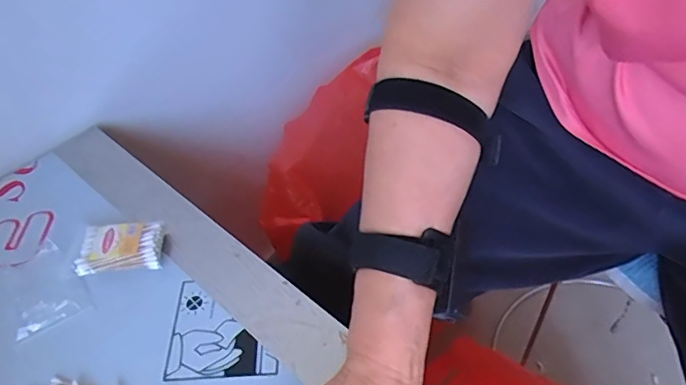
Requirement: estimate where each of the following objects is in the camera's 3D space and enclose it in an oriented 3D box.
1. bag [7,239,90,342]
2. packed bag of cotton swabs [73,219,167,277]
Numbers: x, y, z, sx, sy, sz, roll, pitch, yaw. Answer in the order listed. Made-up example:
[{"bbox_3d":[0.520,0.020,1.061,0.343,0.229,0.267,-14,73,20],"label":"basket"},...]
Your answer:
[{"bbox_3d":[-0.270,0.082,0.475,0.060,0.013,0.087,-26,49,-18],"label":"bag"},{"bbox_3d":[-0.203,0.052,0.489,0.075,0.023,0.048,-5,46,0],"label":"packed bag of cotton swabs"}]

